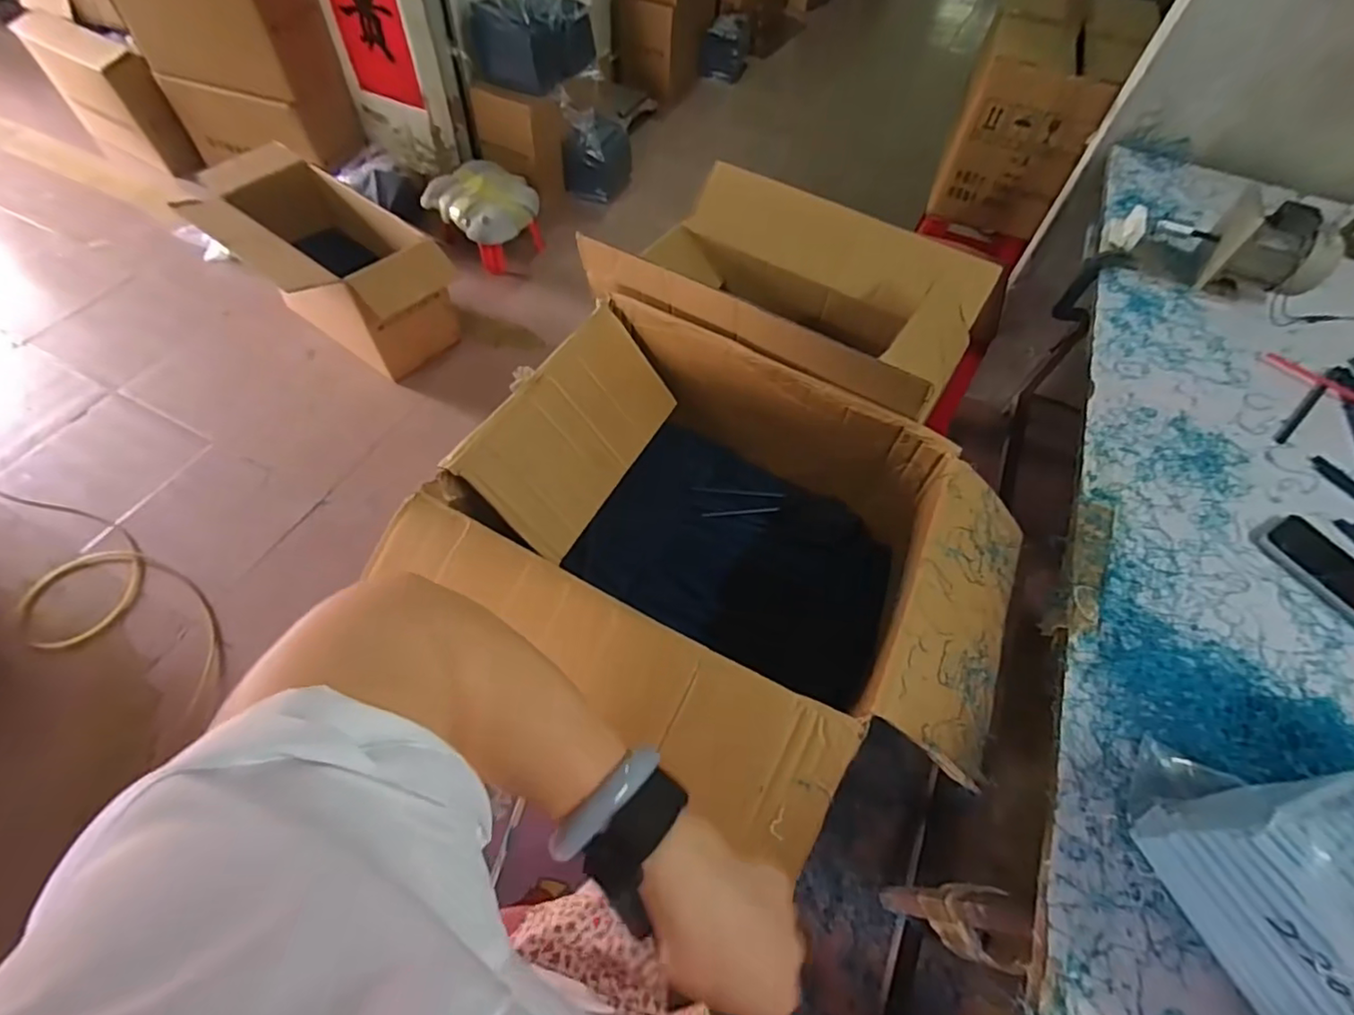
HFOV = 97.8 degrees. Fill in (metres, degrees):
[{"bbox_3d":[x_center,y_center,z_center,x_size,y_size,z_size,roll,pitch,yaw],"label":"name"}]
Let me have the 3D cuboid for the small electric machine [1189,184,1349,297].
[{"bbox_3d":[0.938,-0.406,0.943,0.139,0.126,0.106,28,61,14],"label":"small electric machine"}]

